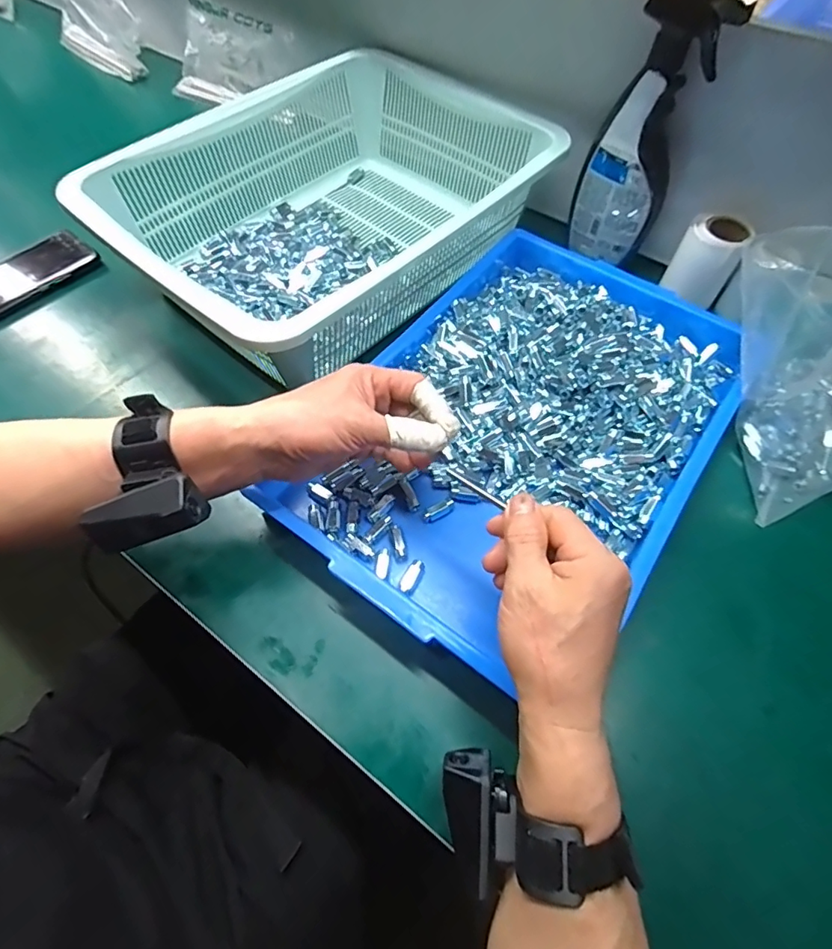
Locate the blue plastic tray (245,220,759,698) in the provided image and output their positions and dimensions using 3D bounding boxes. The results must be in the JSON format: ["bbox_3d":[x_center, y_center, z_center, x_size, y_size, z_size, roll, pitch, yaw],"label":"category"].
[{"bbox_3d":[0.103,-0.050,0.461,0.287,0.061,0.438,33,64,17],"label":"blue plastic tray"}]

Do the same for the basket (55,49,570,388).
[{"bbox_3d":[-0.081,-0.284,0.547,0.316,0.117,0.438,38,66,19],"label":"basket"}]

